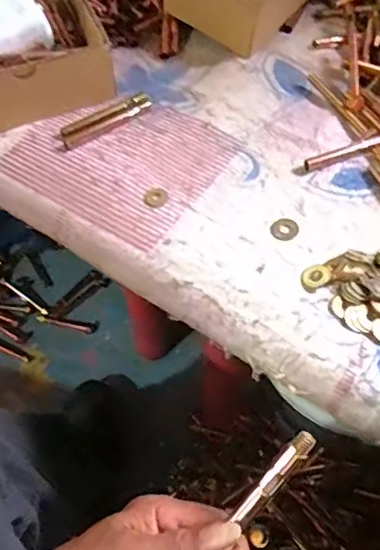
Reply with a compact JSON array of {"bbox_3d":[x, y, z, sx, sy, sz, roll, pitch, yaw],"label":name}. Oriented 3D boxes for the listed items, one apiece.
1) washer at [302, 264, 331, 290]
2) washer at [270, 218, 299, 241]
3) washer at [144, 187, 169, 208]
[{"bbox_3d":[0.111,0.001,0.500,0.024,0.005,0.024,-16,55,-9],"label":"washer"},{"bbox_3d":[0.088,-0.043,0.528,0.025,0.004,0.026,6,55,6],"label":"washer"},{"bbox_3d":[-0.033,-0.075,0.549,0.023,0.004,0.026,-11,55,-5],"label":"washer"}]

